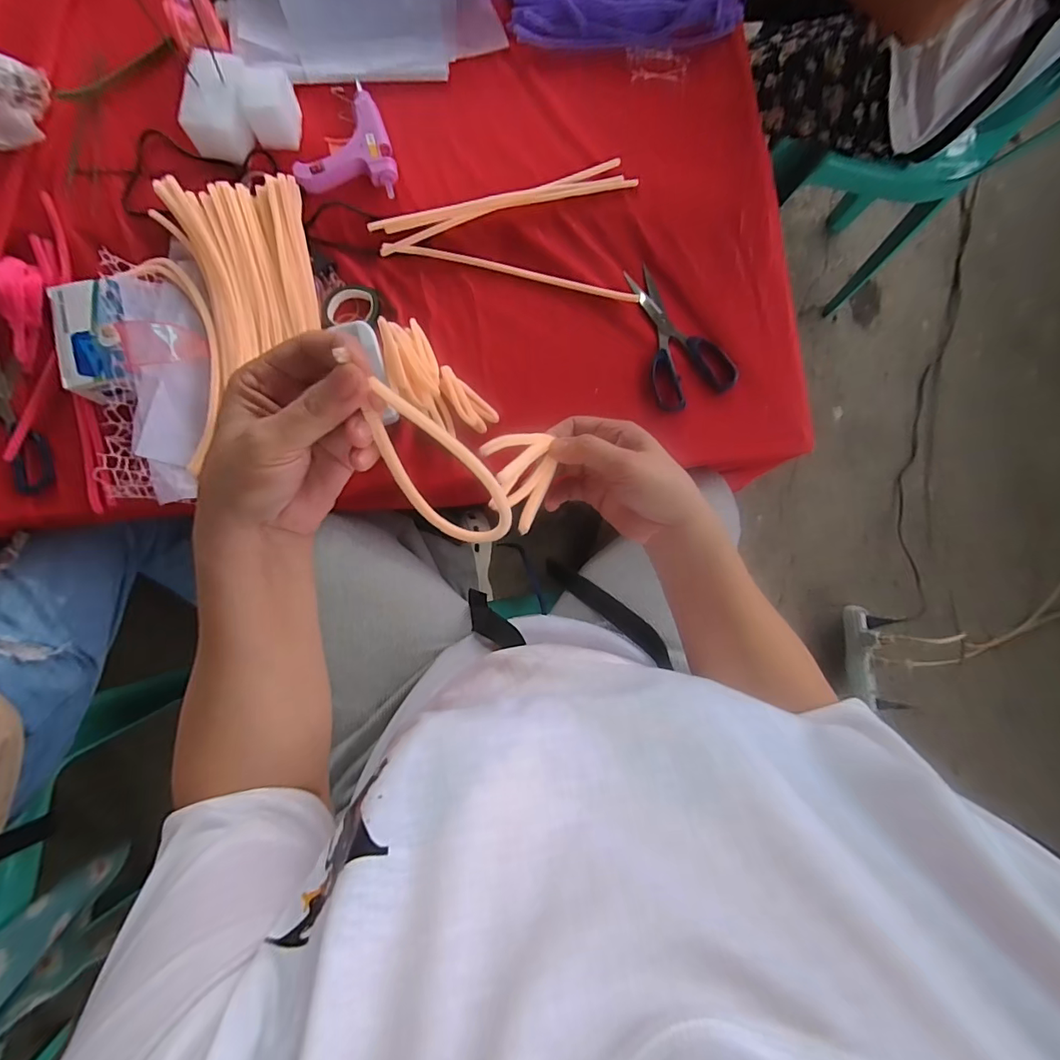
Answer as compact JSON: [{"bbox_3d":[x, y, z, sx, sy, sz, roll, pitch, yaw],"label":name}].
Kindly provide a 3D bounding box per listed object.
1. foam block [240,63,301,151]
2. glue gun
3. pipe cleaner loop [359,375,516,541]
[{"bbox_3d":[-0.277,-0.457,0.507,0.049,0.042,0.063,-6,85,-6],"label":"foam block"},{"bbox_3d":[-0.202,-0.430,0.518,0.101,0.021,0.119,-3,85,-5],"label":"glue gun"},{"bbox_3d":[-0.052,-0.032,0.268,0.045,0.020,0.115,-43,125,-7],"label":"pipe cleaner loop"}]

